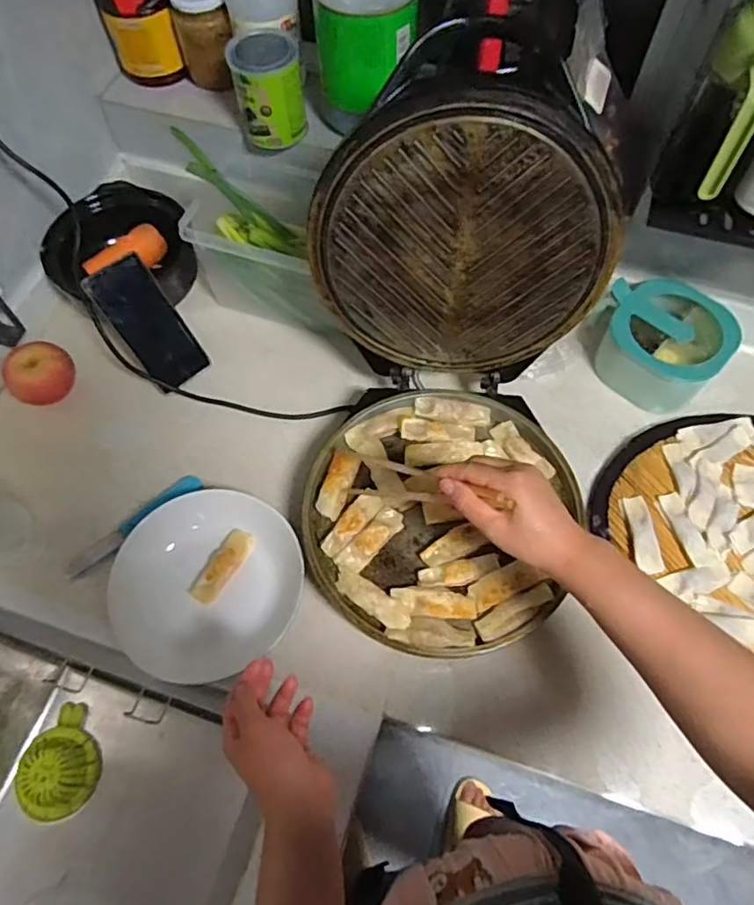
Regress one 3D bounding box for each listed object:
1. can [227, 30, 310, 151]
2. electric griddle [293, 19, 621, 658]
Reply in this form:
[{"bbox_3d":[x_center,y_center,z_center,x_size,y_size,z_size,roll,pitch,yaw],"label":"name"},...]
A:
[{"bbox_3d":[-0.133,-0.447,0.747,0.082,0.104,0.073,-11,64,-5],"label":"can"},{"bbox_3d":[0.068,-0.045,0.569,0.292,0.343,0.394,0,63,1],"label":"electric griddle"}]

